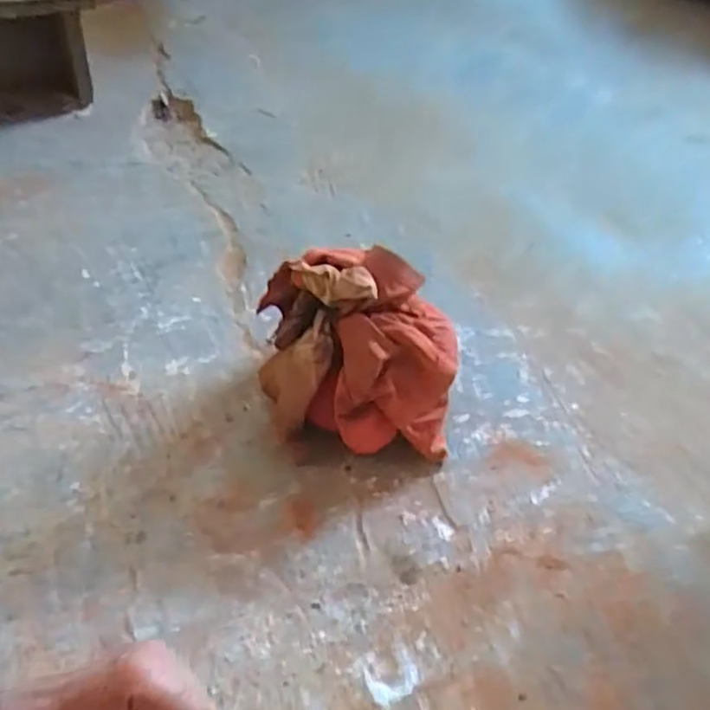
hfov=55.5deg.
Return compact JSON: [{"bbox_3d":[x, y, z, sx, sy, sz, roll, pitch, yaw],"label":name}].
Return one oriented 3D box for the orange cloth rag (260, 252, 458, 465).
[{"bbox_3d":[0.002,-0.002,0.589,0.171,0.136,0.143,9,47,2],"label":"orange cloth rag"}]

